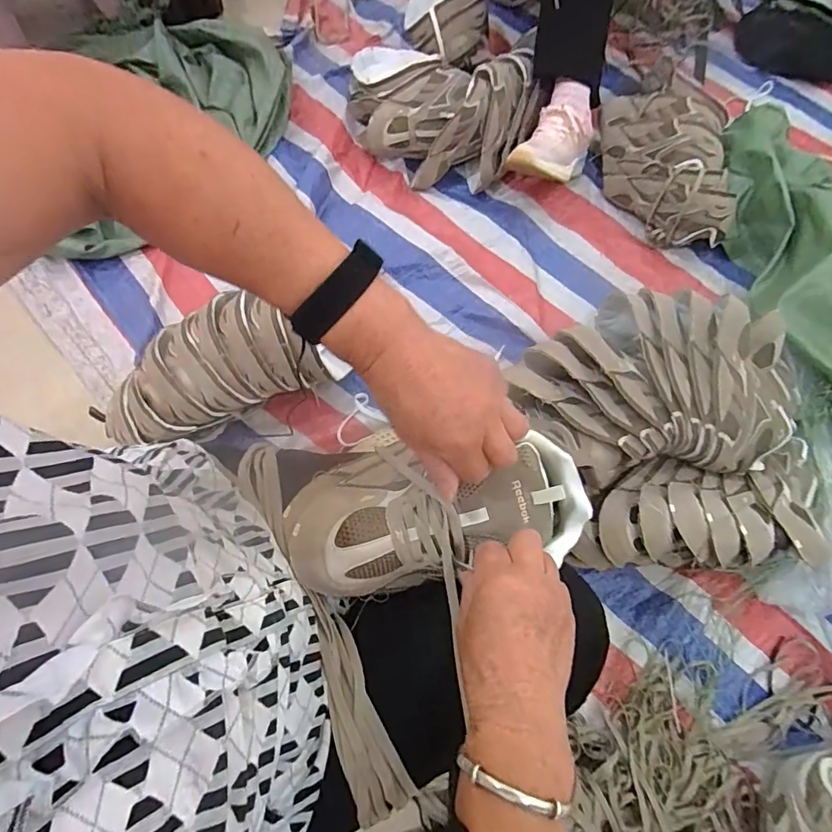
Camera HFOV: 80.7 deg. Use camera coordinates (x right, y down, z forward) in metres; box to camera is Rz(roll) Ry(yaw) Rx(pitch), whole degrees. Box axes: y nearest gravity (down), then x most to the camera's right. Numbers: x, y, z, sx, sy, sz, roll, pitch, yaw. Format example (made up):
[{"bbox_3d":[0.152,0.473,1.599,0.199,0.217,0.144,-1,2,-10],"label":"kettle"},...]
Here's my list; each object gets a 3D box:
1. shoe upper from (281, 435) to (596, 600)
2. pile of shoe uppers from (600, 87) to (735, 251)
[{"bbox_3d":[0.016,0.076,0.404,0.232,0.062,0.112,-9,72,-1],"label":"shoe upper"},{"bbox_3d":[0.478,-0.482,0.940,0.202,0.148,0.296,3,72,1],"label":"pile of shoe uppers"}]

